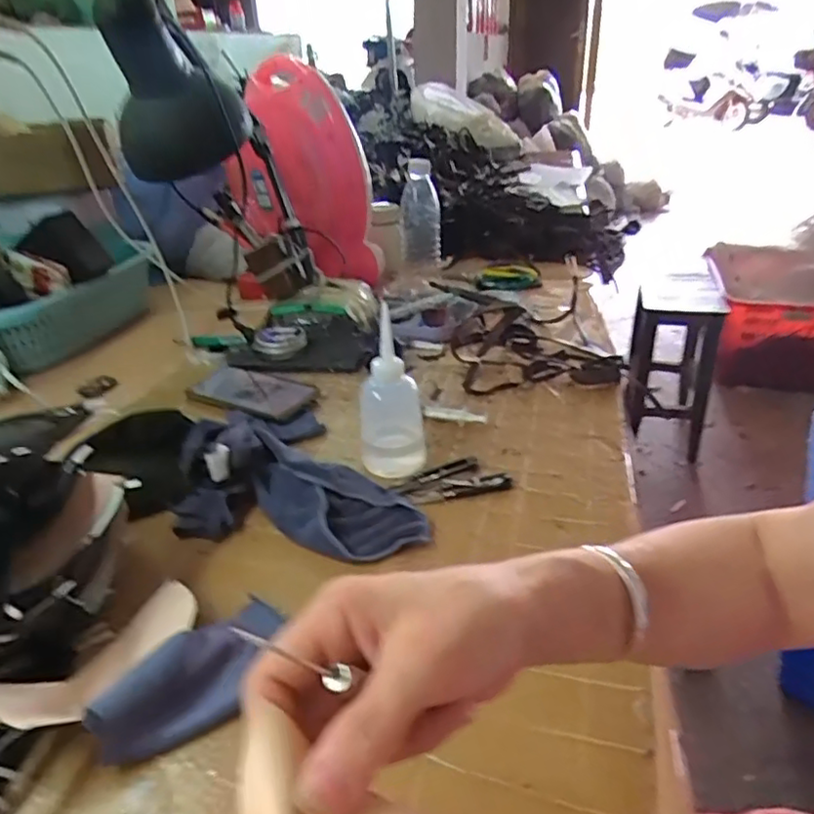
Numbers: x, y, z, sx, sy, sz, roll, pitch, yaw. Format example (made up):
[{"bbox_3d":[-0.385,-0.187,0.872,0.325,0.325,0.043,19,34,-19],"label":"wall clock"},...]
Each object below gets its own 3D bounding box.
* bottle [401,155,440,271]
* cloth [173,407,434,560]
[{"bbox_3d":[0.022,-0.305,1.007,0.064,0.167,0.049,-3,31,1],"label":"bottle"},{"bbox_3d":[-0.103,0.065,0.586,0.248,0.060,0.131,5,32,14],"label":"cloth"}]

